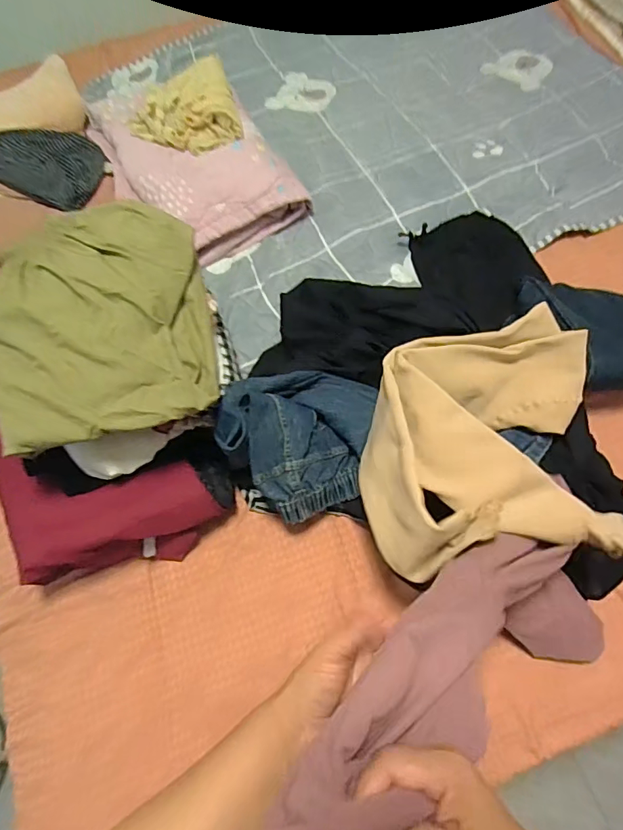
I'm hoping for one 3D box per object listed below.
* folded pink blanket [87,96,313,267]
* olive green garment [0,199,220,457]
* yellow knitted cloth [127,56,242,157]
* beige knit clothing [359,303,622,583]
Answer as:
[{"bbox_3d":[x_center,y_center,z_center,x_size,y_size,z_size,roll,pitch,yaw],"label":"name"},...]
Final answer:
[{"bbox_3d":[-0.247,-0.517,0.999,0.315,0.094,0.451,-38,71,-12],"label":"folded pink blanket"},{"bbox_3d":[-0.272,-0.110,0.614,0.275,0.113,0.278,-11,68,-2],"label":"olive green garment"},{"bbox_3d":[-0.245,-0.596,0.964,0.210,0.034,0.179,-30,81,4],"label":"yellow knitted cloth"},{"bbox_3d":[0.229,0.022,0.617,0.321,0.113,0.314,-7,68,0],"label":"beige knit clothing"}]

